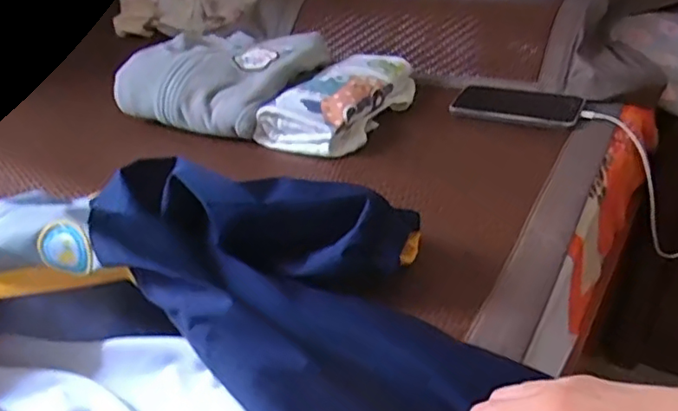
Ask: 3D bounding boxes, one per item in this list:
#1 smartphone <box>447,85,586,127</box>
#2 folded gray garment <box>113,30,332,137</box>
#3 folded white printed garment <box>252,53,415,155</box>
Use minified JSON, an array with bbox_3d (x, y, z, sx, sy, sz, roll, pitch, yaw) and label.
[{"bbox_3d":[0.234,-0.133,0.775,0.160,0.018,0.084,11,35,23],"label":"smartphone"},{"bbox_3d":[-0.163,-0.187,0.835,0.223,0.070,0.209,14,36,26],"label":"folded gray garment"},{"bbox_3d":[0.007,-0.141,0.791,0.119,0.060,0.246,20,39,34],"label":"folded white printed garment"}]

